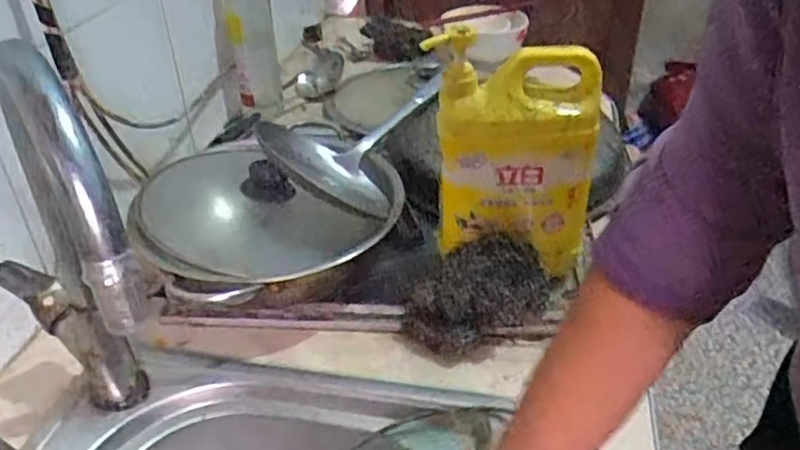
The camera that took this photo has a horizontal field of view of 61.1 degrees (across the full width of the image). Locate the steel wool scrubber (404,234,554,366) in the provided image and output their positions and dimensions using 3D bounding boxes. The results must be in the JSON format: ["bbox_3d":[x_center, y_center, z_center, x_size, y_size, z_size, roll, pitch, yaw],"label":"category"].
[{"bbox_3d":[0.071,0.069,0.656,0.134,0.079,0.080,-23,41,-28],"label":"steel wool scrubber"}]

